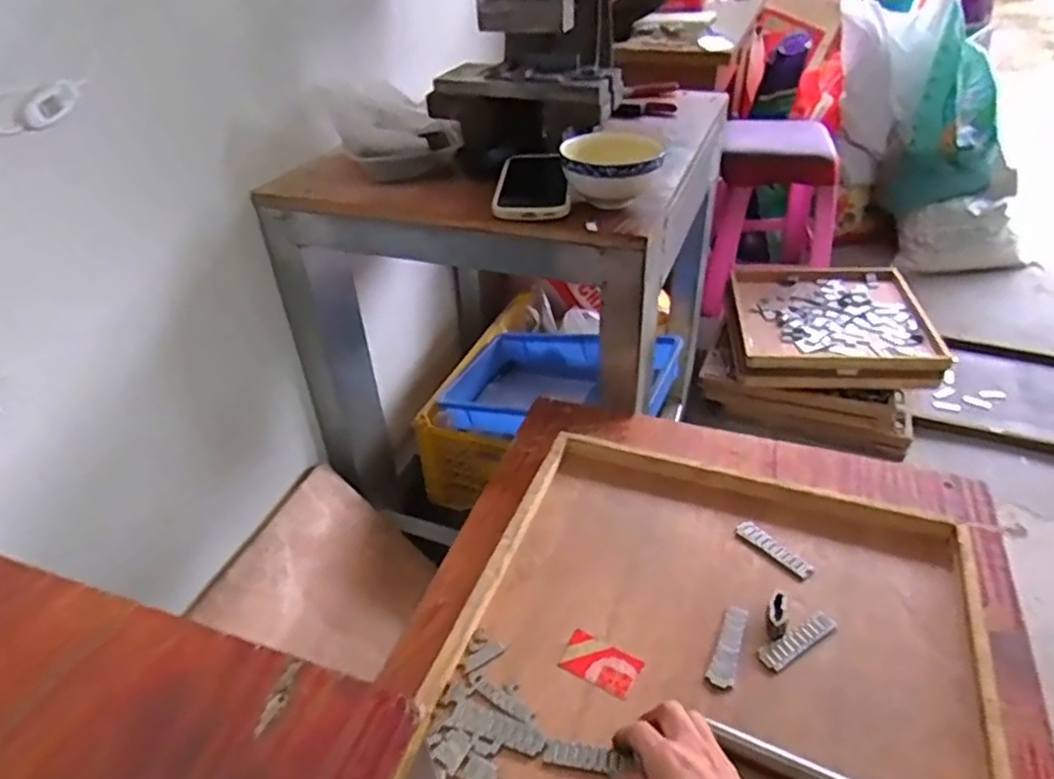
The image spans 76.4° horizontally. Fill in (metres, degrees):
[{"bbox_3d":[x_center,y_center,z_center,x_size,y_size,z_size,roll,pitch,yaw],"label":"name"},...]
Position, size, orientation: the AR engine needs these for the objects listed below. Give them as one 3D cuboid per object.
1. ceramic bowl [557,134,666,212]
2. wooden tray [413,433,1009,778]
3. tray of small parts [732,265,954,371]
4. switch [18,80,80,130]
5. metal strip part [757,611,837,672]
[{"bbox_3d":[0.094,-0.232,0.726,0.103,0.058,0.098,-2,37,1],"label":"ceramic bowl"},{"bbox_3d":[0.147,0.213,0.542,0.393,0.031,0.406,11,39,17],"label":"wooden tray"},{"bbox_3d":[0.706,-0.185,1.576,0.427,0.049,0.475,6,38,11],"label":"tray of small parts"},{"bbox_3d":[-0.368,-0.220,0.517,0.011,0.019,0.053,13,57,19],"label":"switch"},{"bbox_3d":[0.224,0.207,0.553,0.077,0.004,0.020,-22,41,-24],"label":"metal strip part"}]

